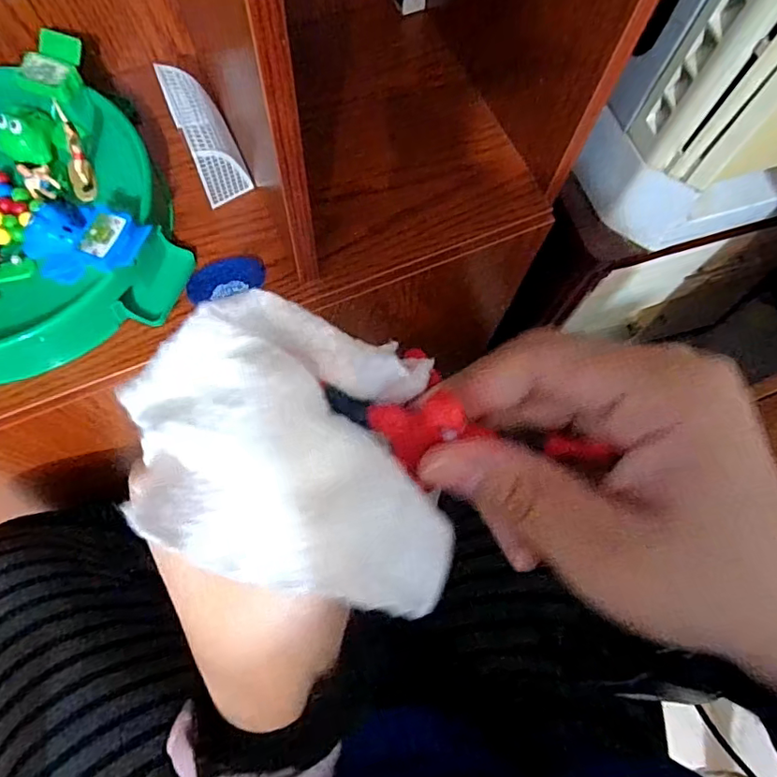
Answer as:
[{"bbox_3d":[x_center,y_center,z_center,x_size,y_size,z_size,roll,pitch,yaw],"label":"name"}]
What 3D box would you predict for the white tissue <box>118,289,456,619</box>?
[{"bbox_3d":[-0.021,0.013,0.131,0.085,0.020,0.064,21,72,4],"label":"white tissue"}]

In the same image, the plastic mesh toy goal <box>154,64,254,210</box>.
[{"bbox_3d":[-0.170,-0.241,0.503,0.045,0.068,0.108,-23,74,-10],"label":"plastic mesh toy goal"}]

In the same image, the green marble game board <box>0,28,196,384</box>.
[{"bbox_3d":[-0.352,-0.157,0.462,0.281,0.059,0.272,-23,74,-10],"label":"green marble game board"}]

